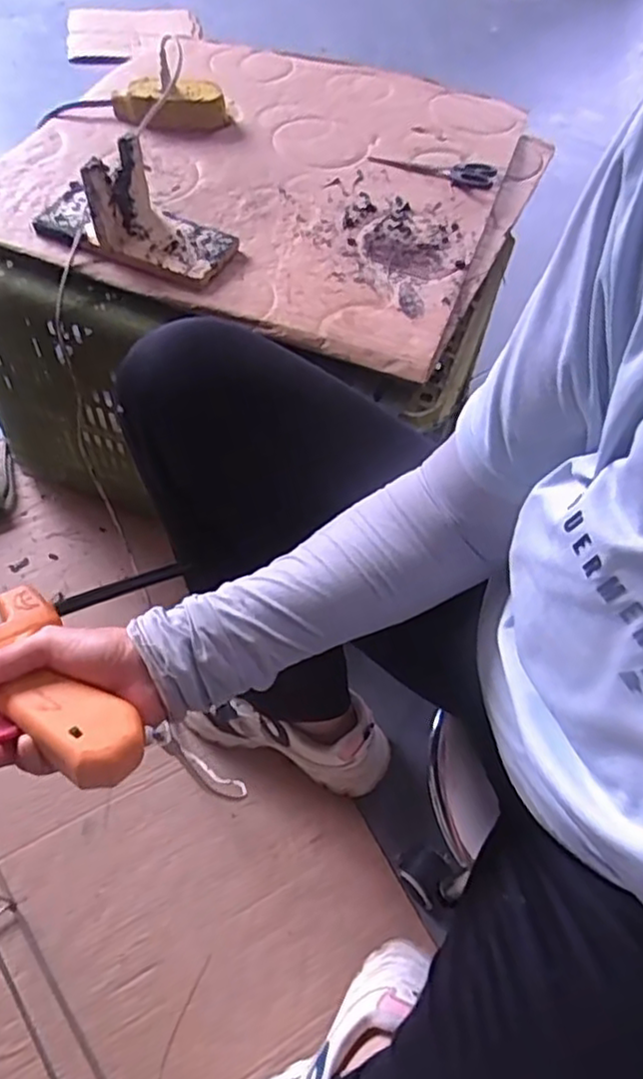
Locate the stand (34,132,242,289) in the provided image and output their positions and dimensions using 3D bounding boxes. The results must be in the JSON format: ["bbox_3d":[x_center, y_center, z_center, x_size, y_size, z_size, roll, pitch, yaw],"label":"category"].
[{"bbox_3d":[-0.191,-0.339,0.669,0.204,0.083,0.099,24,59,10],"label":"stand"}]

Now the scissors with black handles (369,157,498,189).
[{"bbox_3d":[0.135,-0.440,0.795,0.146,0.014,0.049,9,57,1],"label":"scissors with black handles"}]

